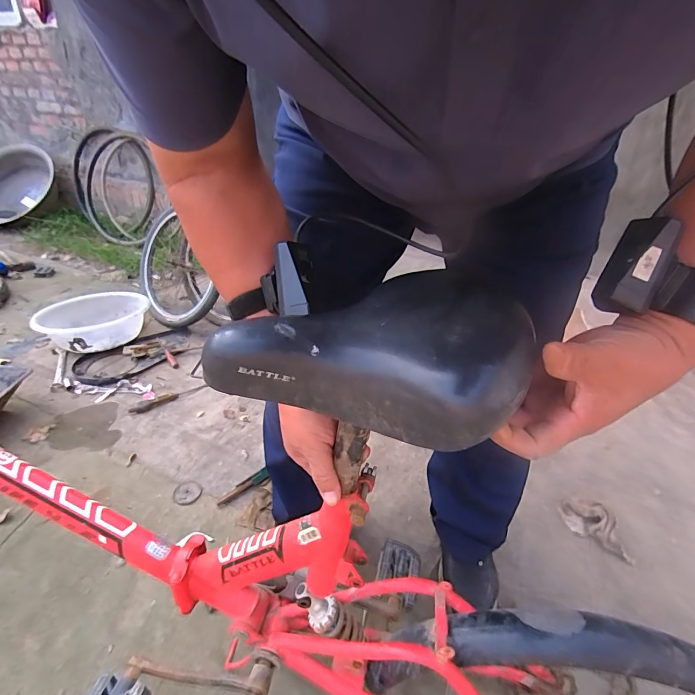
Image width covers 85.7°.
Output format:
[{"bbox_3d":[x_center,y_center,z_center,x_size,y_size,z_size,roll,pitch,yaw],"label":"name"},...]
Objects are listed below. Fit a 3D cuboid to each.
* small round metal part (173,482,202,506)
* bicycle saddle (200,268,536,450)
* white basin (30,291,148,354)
[{"bbox_3d":[-0.351,0.319,0.821,0.057,0.007,0.056,3,31,-2],"label":"small round metal part"},{"bbox_3d":[0.015,-0.003,0.277,0.207,0.084,0.105,13,32,13],"label":"bicycle saddle"},{"bbox_3d":[-0.874,-0.088,1.312,0.279,0.110,0.331,29,39,35],"label":"white basin"}]

